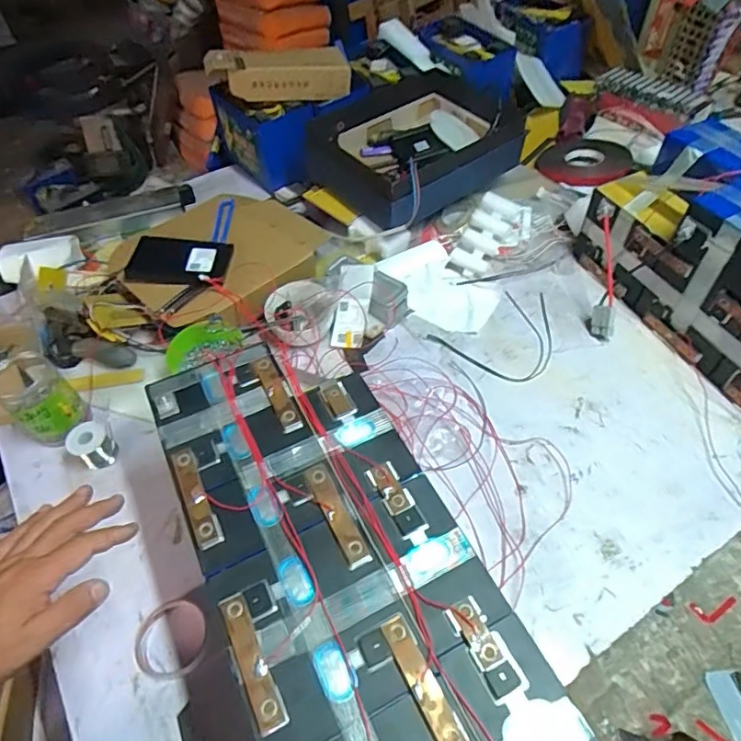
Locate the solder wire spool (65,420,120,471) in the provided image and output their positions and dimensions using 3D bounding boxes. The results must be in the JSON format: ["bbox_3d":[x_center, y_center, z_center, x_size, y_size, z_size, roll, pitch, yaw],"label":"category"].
[{"bbox_3d":[-0.405,0.111,0.792,0.052,0.059,0.054,-2,52,2],"label":"solder wire spool"}]

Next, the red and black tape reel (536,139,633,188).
[{"bbox_3d":[0.454,-0.435,1.146,0.186,0.035,0.167,5,52,7],"label":"red and black tape reel"}]

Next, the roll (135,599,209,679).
[{"bbox_3d":[-0.234,0.318,0.638,0.086,0.012,0.086,-2,52,2],"label":"roll"}]

